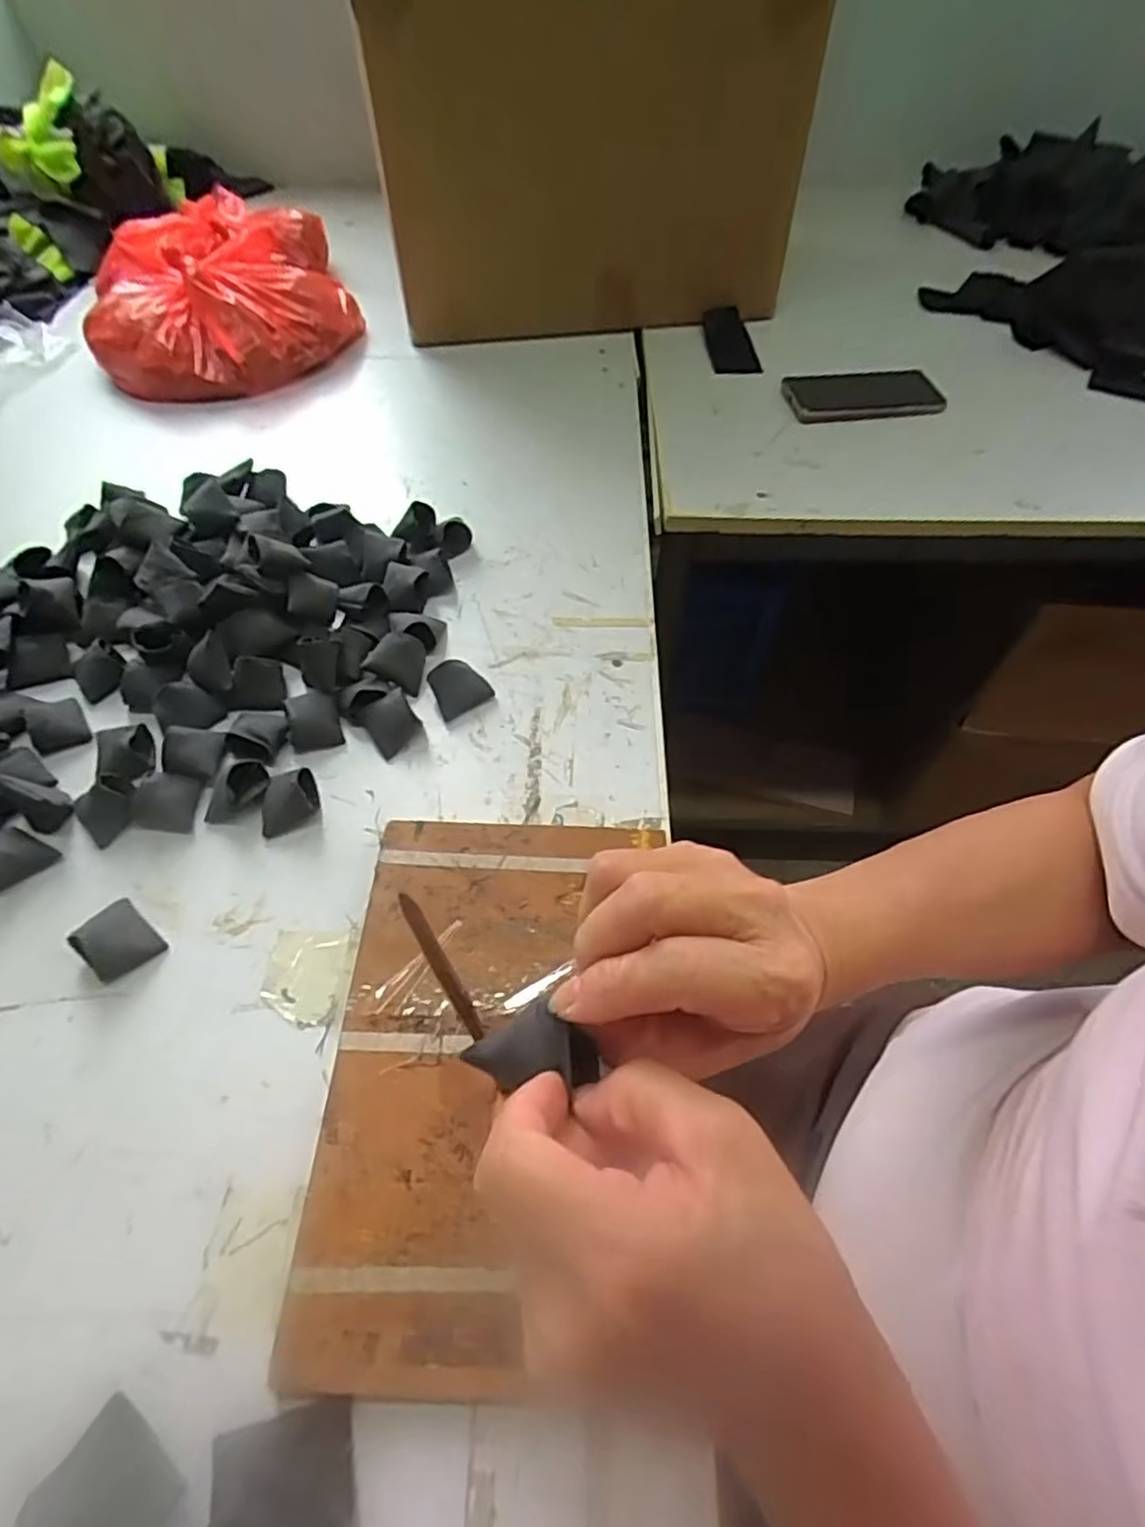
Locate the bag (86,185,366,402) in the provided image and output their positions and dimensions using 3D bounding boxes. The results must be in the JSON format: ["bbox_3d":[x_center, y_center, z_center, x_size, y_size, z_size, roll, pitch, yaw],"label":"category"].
[{"bbox_3d":[-0.417,-0.567,0.826,0.283,0.081,0.386,-19,58,-13],"label":"bag"}]

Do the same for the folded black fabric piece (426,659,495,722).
[{"bbox_3d":[-0.082,-0.056,0.516,0.040,0.023,0.035,-26,59,-17],"label":"folded black fabric piece"}]

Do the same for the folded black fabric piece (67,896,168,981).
[{"bbox_3d":[-0.267,0.102,0.410,0.043,0.020,0.035,37,63,23],"label":"folded black fabric piece"}]

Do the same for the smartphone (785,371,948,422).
[{"bbox_3d":[0.305,-0.390,0.743,0.157,0.015,0.080,-8,56,-6],"label":"smartphone"}]

